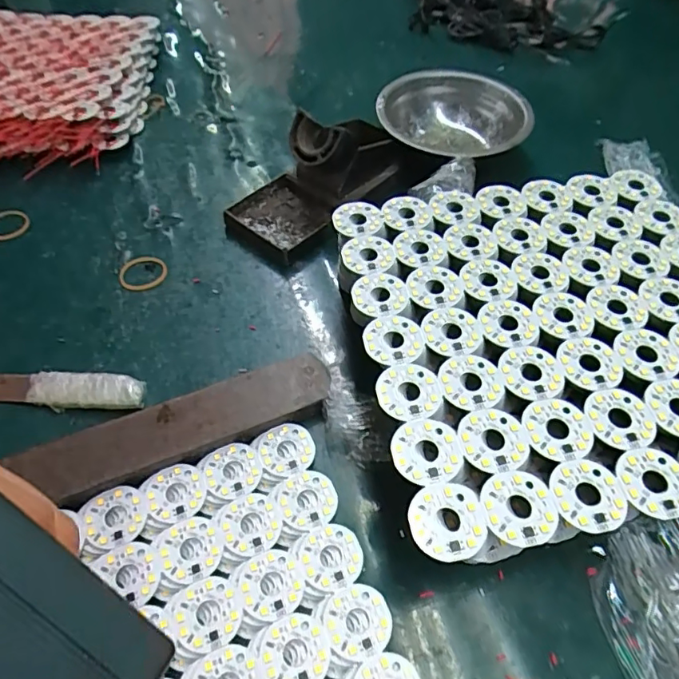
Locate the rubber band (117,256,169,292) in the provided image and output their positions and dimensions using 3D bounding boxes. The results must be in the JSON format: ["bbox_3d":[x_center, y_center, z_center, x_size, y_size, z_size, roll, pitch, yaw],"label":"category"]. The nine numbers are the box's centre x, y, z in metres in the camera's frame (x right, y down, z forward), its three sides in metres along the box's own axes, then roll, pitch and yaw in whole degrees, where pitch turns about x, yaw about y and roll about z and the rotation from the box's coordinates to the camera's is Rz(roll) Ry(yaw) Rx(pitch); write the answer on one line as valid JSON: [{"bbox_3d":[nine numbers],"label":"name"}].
[{"bbox_3d":[-0.140,-0.048,0.364,0.033,0.004,0.030,-20,56,-17],"label":"rubber band"}]

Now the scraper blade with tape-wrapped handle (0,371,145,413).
[{"bbox_3d":[-0.167,0.030,0.304,0.100,0.011,0.022,1,53,-2],"label":"scraper blade with tape-wrapped handle"}]

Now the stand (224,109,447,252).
[{"bbox_3d":[-0.009,-0.135,0.405,0.161,0.069,0.072,-34,61,-25],"label":"stand"}]

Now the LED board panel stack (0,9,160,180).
[{"bbox_3d":[-0.308,-0.243,0.488,0.238,0.048,0.247,-4,53,-5],"label":"LED board panel stack"}]

